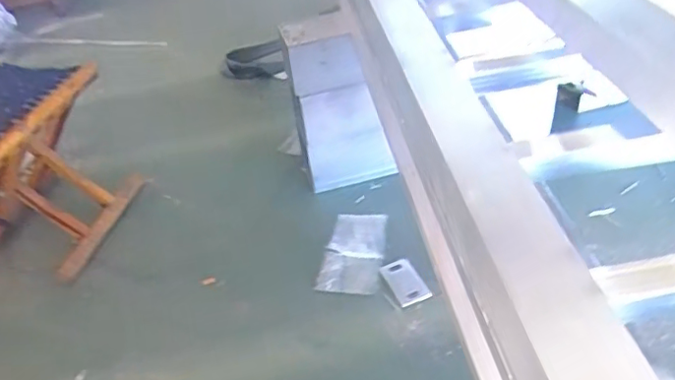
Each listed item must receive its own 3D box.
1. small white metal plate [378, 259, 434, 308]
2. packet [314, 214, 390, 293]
[{"bbox_3d":[0.113,0.153,0.948,0.057,0.011,0.091,-20,42,-14],"label":"small white metal plate"},{"bbox_3d":[0.030,0.108,1.014,0.103,0.029,0.185,3,41,12],"label":"packet"}]

